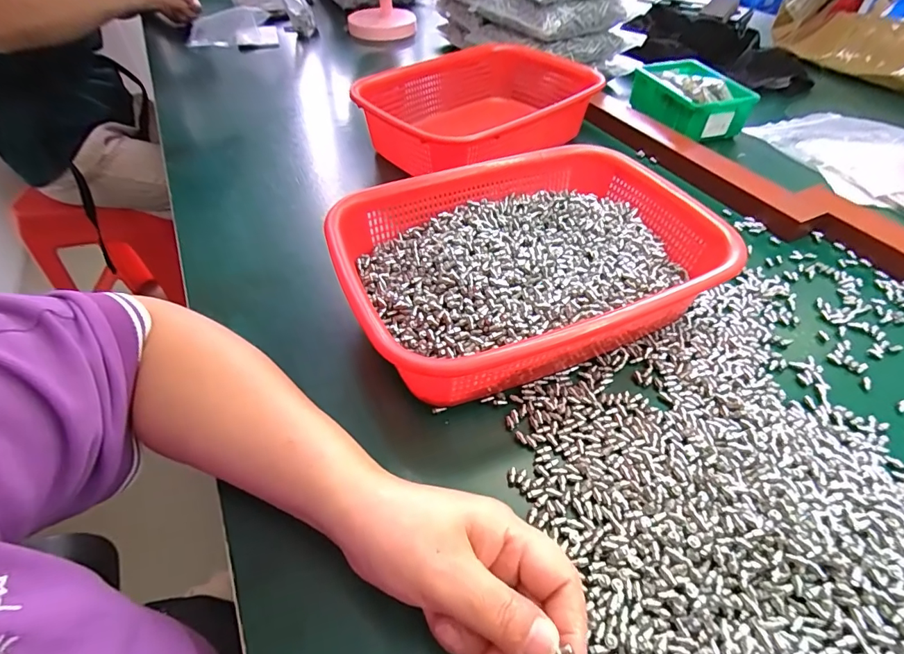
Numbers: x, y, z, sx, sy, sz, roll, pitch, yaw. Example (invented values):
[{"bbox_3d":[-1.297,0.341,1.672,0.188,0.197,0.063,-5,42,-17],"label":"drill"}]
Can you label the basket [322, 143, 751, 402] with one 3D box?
[{"bbox_3d":[0.060,-0.053,0.362,0.286,0.074,0.209,-19,50,-15],"label":"basket"}]

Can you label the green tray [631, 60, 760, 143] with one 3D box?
[{"bbox_3d":[0.323,-0.319,0.609,0.102,0.047,0.149,-10,49,-8],"label":"green tray"}]

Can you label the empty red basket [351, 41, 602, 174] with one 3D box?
[{"bbox_3d":[0.044,-0.274,0.564,0.314,0.085,0.201,-34,55,-25],"label":"empty red basket"}]

